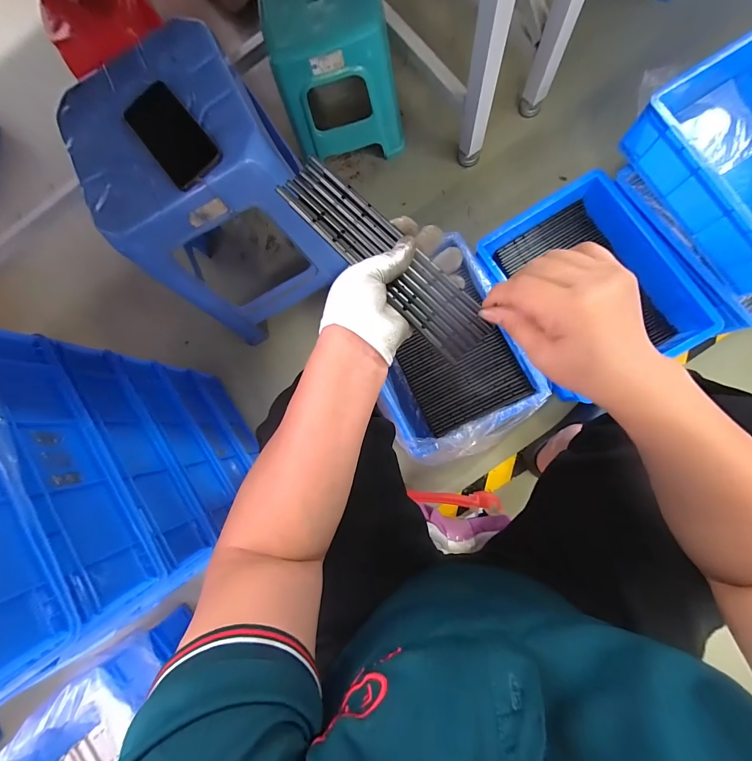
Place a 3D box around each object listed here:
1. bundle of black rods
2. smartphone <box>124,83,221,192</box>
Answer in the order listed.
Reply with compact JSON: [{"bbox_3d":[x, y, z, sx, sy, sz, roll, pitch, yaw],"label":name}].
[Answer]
[{"bbox_3d":[0.011,-0.109,0.298,0.222,0.011,0.052,43,92,-3],"label":"bundle of black rods"},{"bbox_3d":[-0.278,-0.333,0.440,0.075,0.010,0.142,-40,87,4],"label":"smartphone"}]

